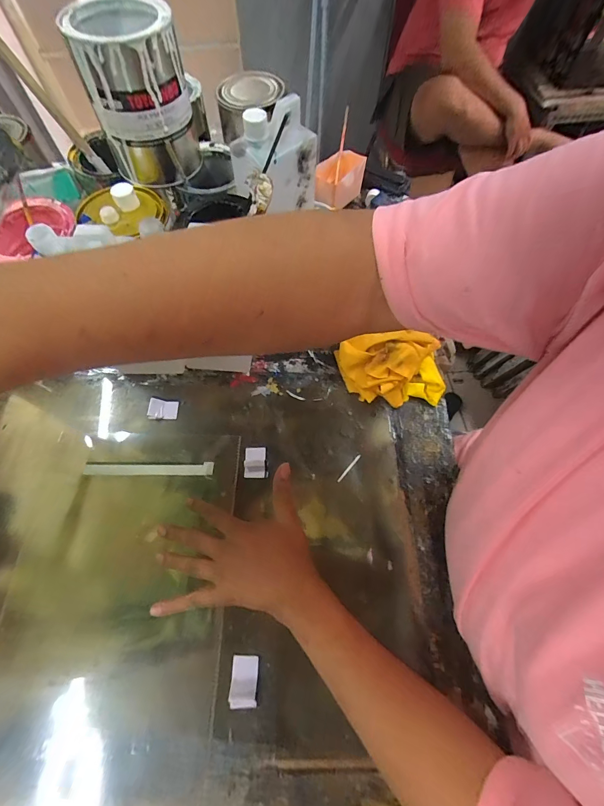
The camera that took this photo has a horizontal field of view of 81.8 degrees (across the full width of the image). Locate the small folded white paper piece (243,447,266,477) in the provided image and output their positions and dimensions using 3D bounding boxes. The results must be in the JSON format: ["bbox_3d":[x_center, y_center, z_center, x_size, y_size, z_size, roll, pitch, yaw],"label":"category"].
[{"bbox_3d":[-0.062,0.077,0.459,0.028,0.009,0.040,0,65,-1],"label":"small folded white paper piece"}]

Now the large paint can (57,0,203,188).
[{"bbox_3d":[-0.183,-0.346,0.404,0.102,0.144,0.101,-15,66,-8],"label":"large paint can"}]

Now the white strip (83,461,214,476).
[{"bbox_3d":[-0.199,0.087,0.455,0.164,0.010,0.018,-1,65,-1],"label":"white strip"}]

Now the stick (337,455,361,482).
[{"bbox_3d":[0.063,0.086,0.462,0.005,0.007,0.046,38,79,16],"label":"stick"}]

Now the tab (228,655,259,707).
[{"bbox_3d":[-0.060,0.287,0.360,0.027,0.009,0.043,3,62,-1],"label":"tab"}]

